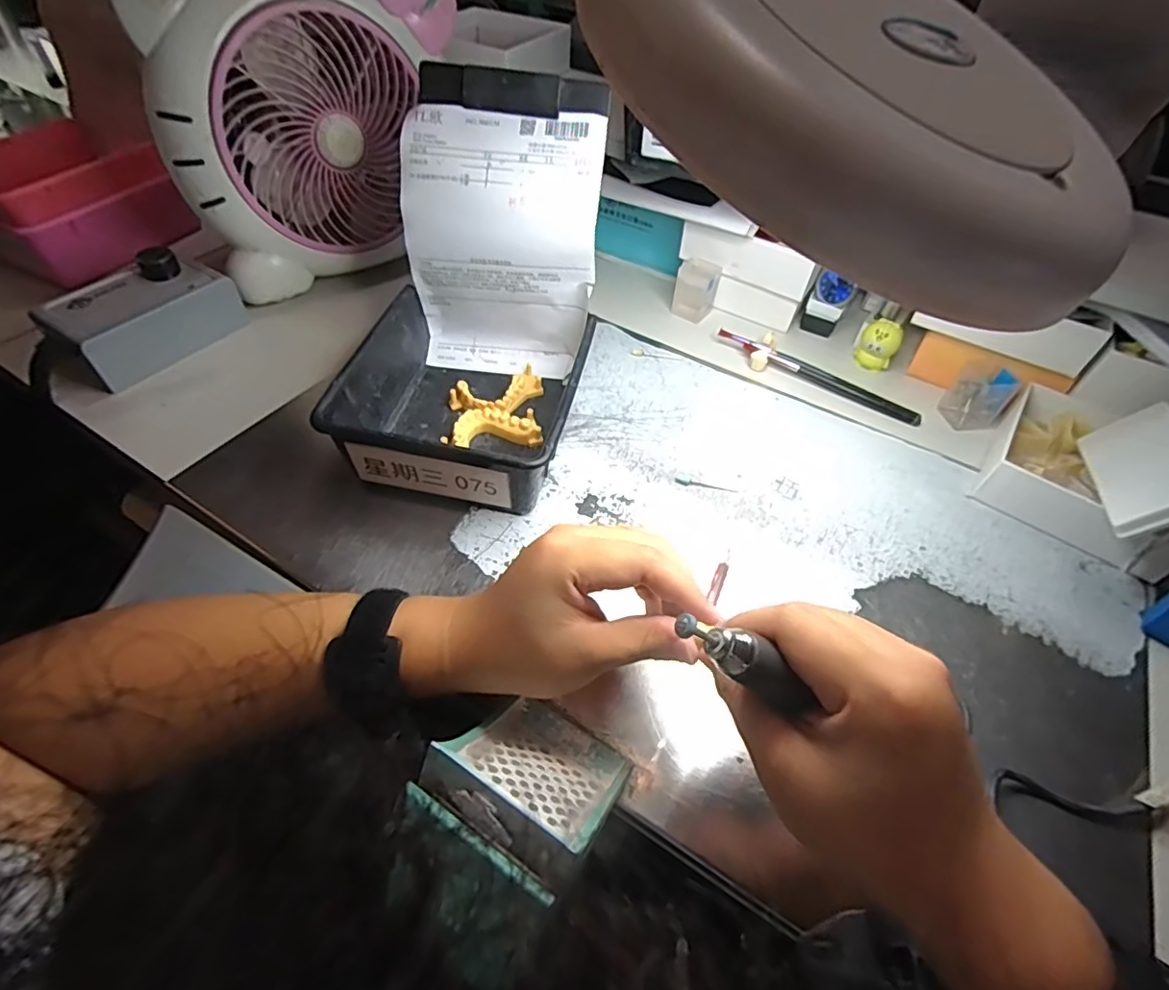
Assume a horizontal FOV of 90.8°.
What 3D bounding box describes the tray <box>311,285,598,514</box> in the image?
[{"bbox_3d":[-0.086,-0.073,0.442,0.159,0.070,0.168,9,50,6],"label":"tray"}]

